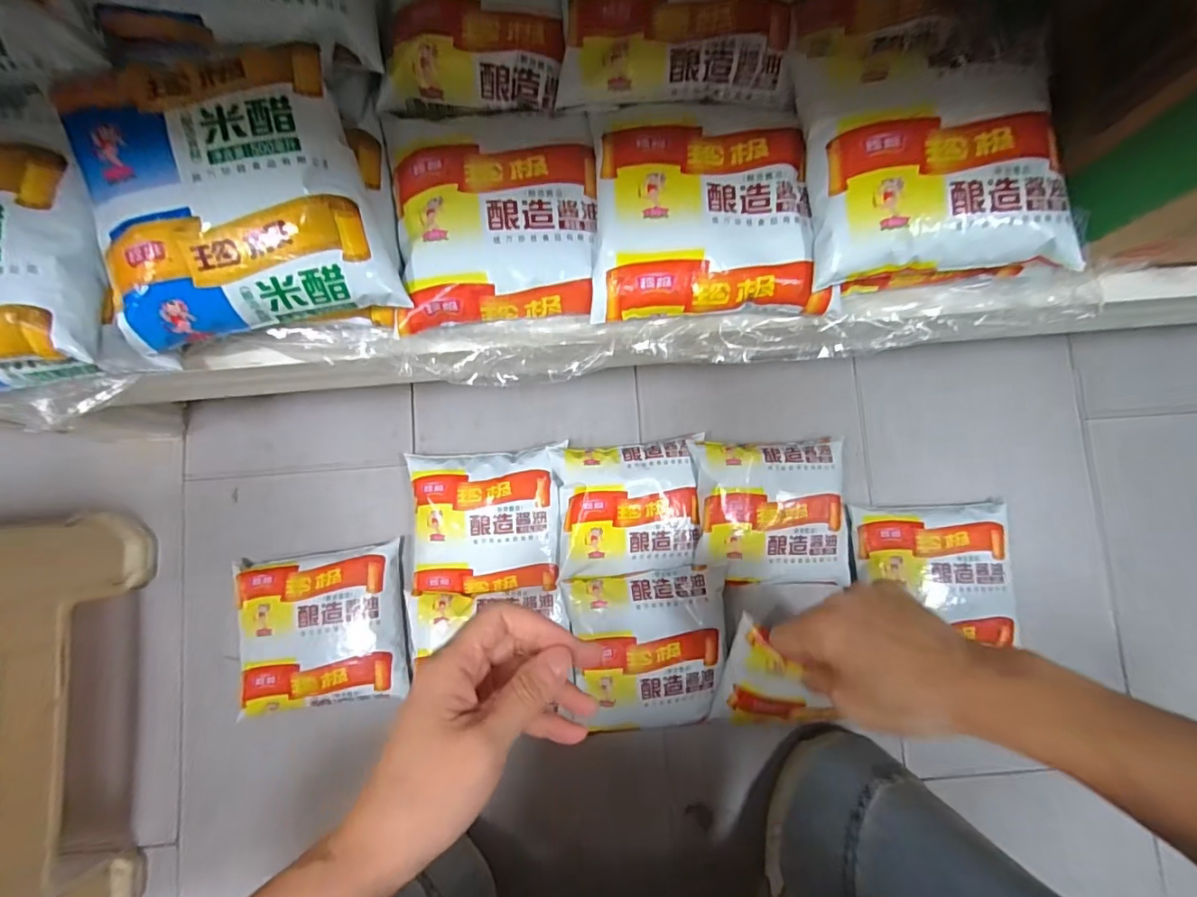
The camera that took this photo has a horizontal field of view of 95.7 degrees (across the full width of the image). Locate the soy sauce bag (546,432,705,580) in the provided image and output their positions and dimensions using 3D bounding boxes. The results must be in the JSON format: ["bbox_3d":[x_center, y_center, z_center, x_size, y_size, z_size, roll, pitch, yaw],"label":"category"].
[{"bbox_3d":[0.027,0.051,0.466,0.121,0.042,0.108,-5,84,-2],"label":"soy sauce bag"}]

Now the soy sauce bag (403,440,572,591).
[{"bbox_3d":[-0.096,0.062,0.464,0.123,0.035,0.117,-3,84,-2],"label":"soy sauce bag"}]

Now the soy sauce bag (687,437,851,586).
[{"bbox_3d":[0.148,0.055,0.467,0.129,0.039,0.121,-2,84,-2],"label":"soy sauce bag"}]

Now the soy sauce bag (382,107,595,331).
[{"bbox_3d":[-0.055,-0.128,0.294,0.107,0.023,0.115,-5,84,-2],"label":"soy sauce bag"}]

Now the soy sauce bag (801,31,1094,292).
[{"bbox_3d":[0.173,-0.149,0.281,0.122,0.030,0.112,-5,84,-2],"label":"soy sauce bag"}]

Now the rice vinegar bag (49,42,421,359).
[{"bbox_3d":[-0.178,-0.122,0.262,0.128,0.044,0.121,-14,84,-3],"label":"rice vinegar bag"}]

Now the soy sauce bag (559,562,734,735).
[{"bbox_3d":[0.042,0.166,0.452,0.129,0.028,0.126,-2,84,-2],"label":"soy sauce bag"}]

